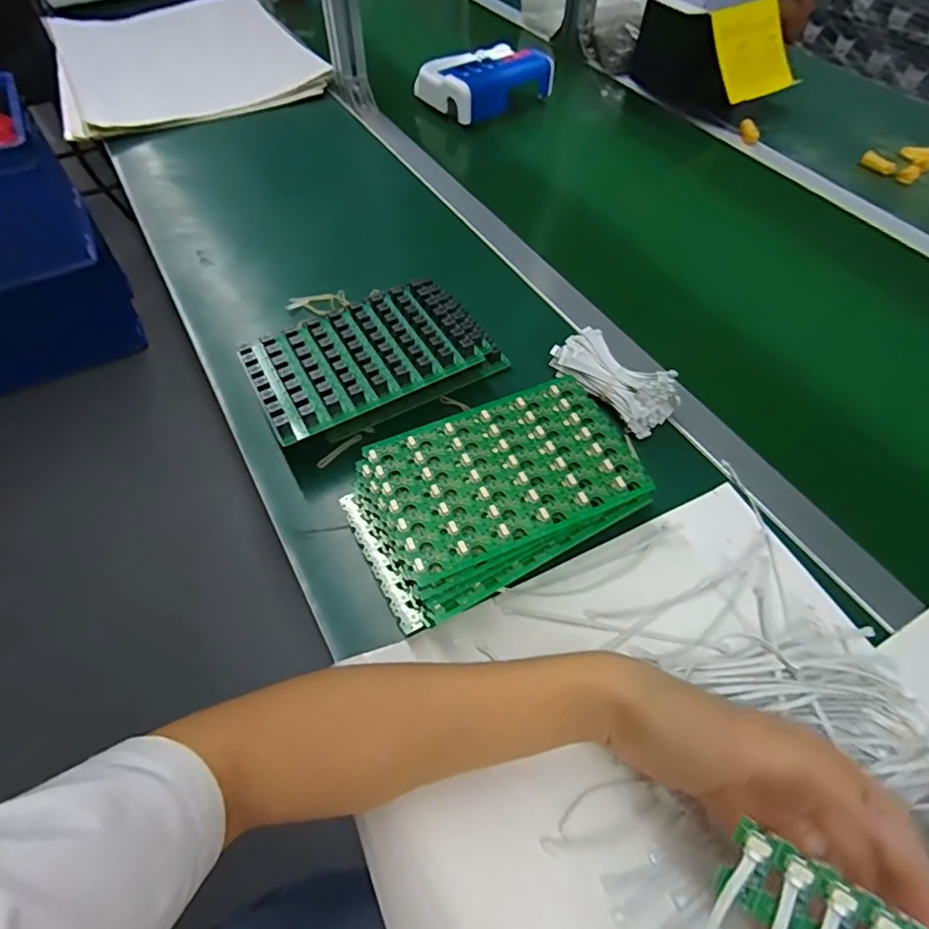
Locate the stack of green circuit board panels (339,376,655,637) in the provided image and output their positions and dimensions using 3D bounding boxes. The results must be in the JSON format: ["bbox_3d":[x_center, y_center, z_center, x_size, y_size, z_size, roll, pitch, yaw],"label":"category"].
[{"bbox_3d":[0.021,0.023,0.414,0.209,0.058,0.135,-24,59,-16],"label":"stack of green circuit board panels"}]

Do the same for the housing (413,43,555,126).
[{"bbox_3d":[0.032,-0.592,0.828,0.187,0.054,0.125,-31,62,-20],"label":"housing"}]

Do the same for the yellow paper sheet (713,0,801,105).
[{"bbox_3d":[0.438,-0.625,0.807,0.130,0.009,0.131,-24,99,-12],"label":"yellow paper sheet"}]

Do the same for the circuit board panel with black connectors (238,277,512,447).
[{"bbox_3d":[-0.080,-0.095,0.492,0.218,0.053,0.121,-26,60,-17],"label":"circuit board panel with black connectors"}]

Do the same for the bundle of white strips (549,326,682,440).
[{"bbox_3d":[0.134,-0.077,0.486,0.116,0.047,0.052,38,63,22],"label":"bundle of white strips"}]

